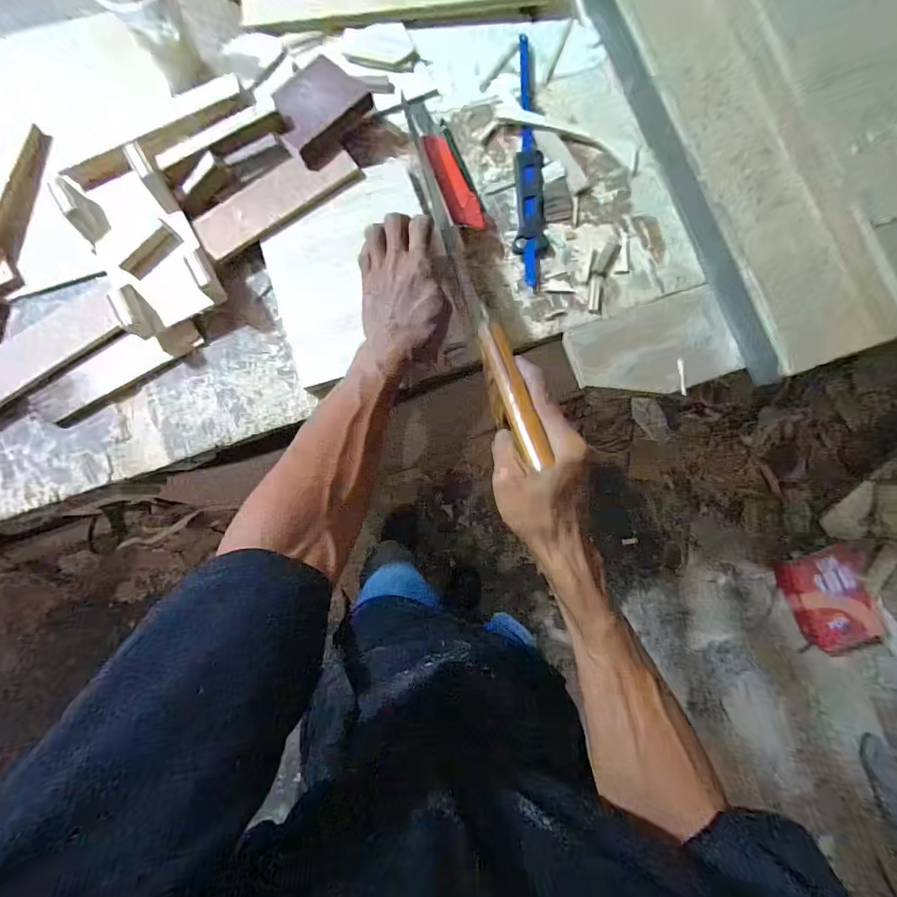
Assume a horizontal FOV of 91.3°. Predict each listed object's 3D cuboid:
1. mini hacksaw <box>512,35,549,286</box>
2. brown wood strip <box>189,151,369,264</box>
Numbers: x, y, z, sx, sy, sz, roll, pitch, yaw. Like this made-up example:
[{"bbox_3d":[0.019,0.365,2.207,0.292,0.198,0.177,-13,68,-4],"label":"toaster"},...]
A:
[{"bbox_3d":[0.088,-0.320,0.480,0.034,0.012,0.289,0,84,-2],"label":"mini hacksaw"},{"bbox_3d":[-0.172,-0.255,0.447,0.172,0.013,0.051,-33,86,-5],"label":"brown wood strip"}]

